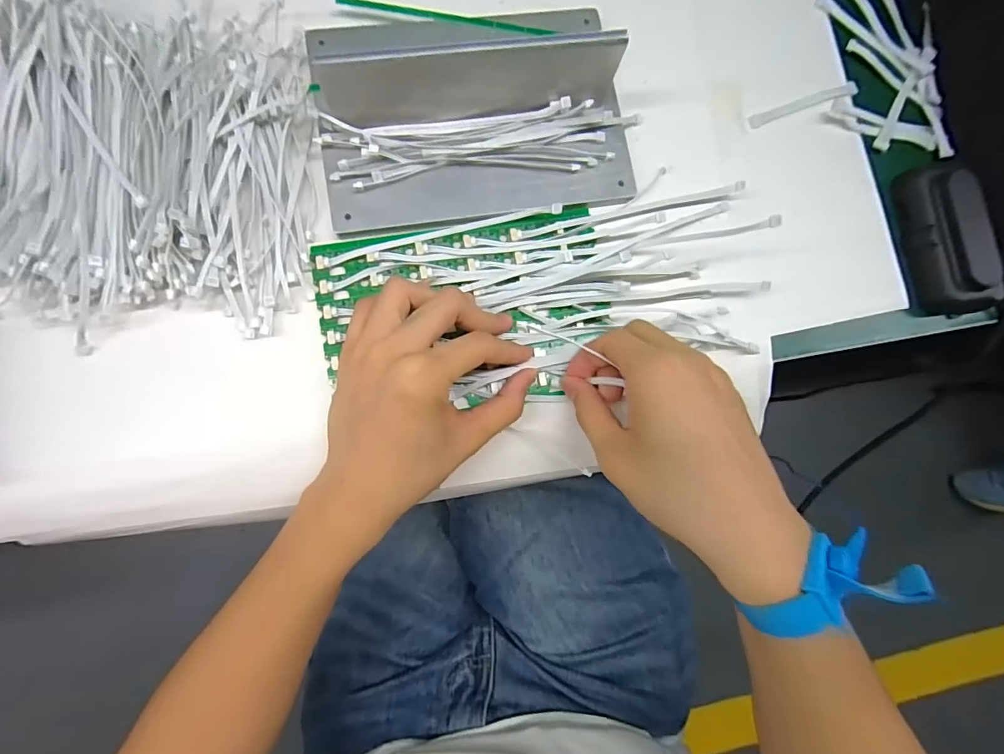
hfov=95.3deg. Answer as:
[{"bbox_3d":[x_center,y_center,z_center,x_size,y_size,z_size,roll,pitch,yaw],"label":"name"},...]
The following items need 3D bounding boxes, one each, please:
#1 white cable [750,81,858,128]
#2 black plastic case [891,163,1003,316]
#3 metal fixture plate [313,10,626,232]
[{"bbox_3d":[0.222,-0.201,0.336,0.089,0.005,0.010,-20,85,-8],"label":"white cable"},{"bbox_3d":[0.312,-0.098,0.319,0.048,0.037,0.104,-9,84,-7],"label":"black plastic case"},{"bbox_3d":[-0.017,-0.174,0.282,0.197,0.043,0.141,-11,84,-7],"label":"metal fixture plate"}]

